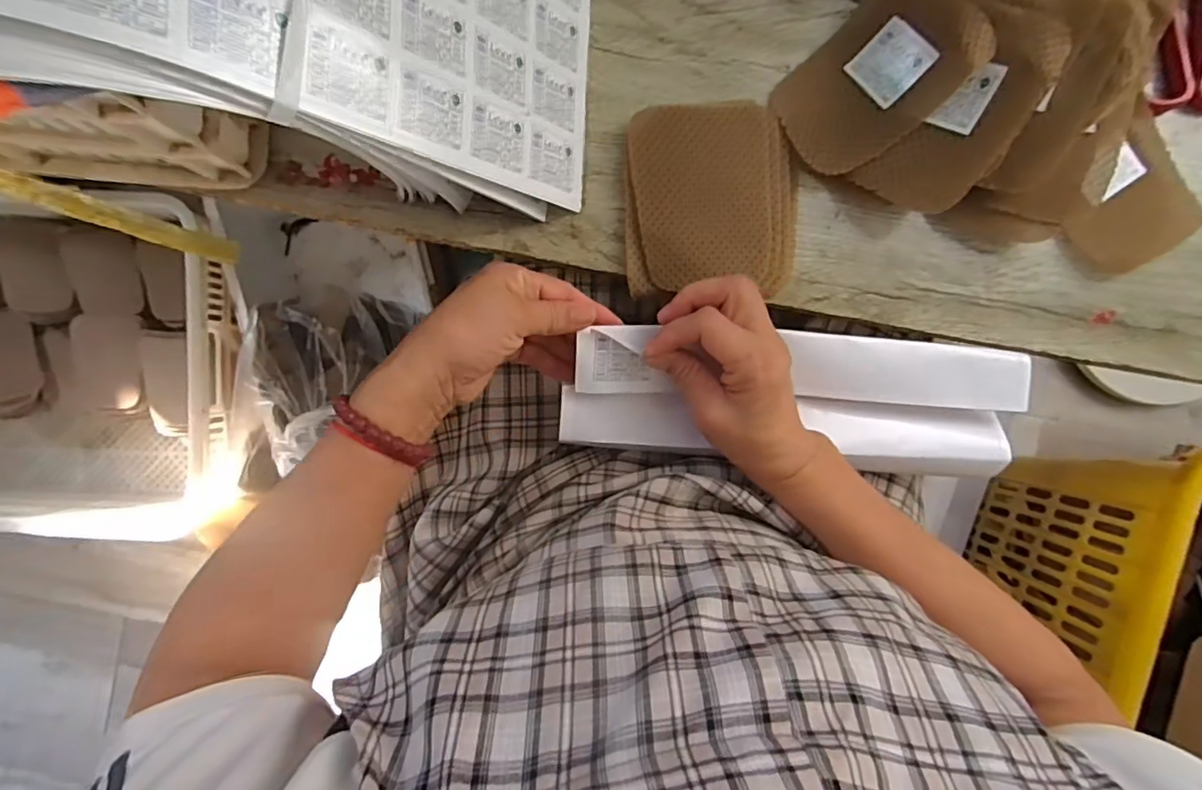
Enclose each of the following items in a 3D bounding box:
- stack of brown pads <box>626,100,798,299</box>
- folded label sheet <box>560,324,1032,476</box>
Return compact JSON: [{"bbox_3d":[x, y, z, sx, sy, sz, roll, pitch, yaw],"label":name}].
[{"bbox_3d":[0.076,-0.135,0.396,0.116,0.017,0.123,-2,92,-1],"label":"stack of brown pads"},{"bbox_3d":[0.143,0.003,0.400,0.331,0.020,0.094,5,107,-9],"label":"folded label sheet"}]

